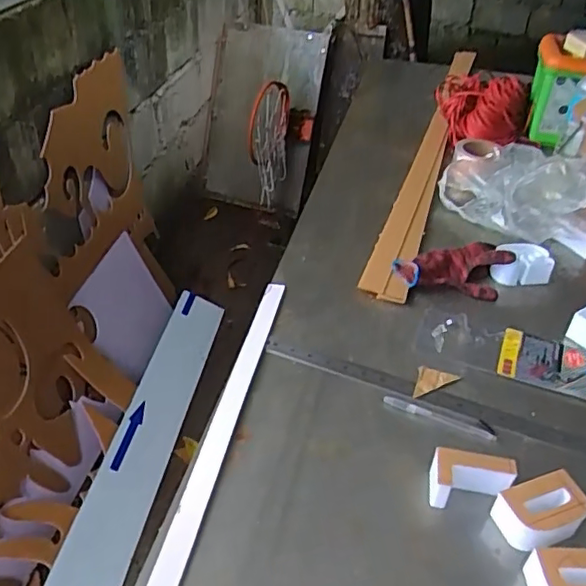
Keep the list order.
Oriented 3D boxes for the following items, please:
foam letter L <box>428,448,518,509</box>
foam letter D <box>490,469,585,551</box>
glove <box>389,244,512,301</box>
[{"bbox_3d":[0.189,0.199,0.626,0.086,0.045,0.042,6,39,3],"label":"foam letter L"},{"bbox_3d":[0.253,0.229,0.603,0.089,0.047,0.058,-13,42,-19],"label":"foam letter D"},{"bbox_3d":[0.250,-0.041,0.925,0.184,0.041,0.095,5,39,2],"label":"glove"}]

